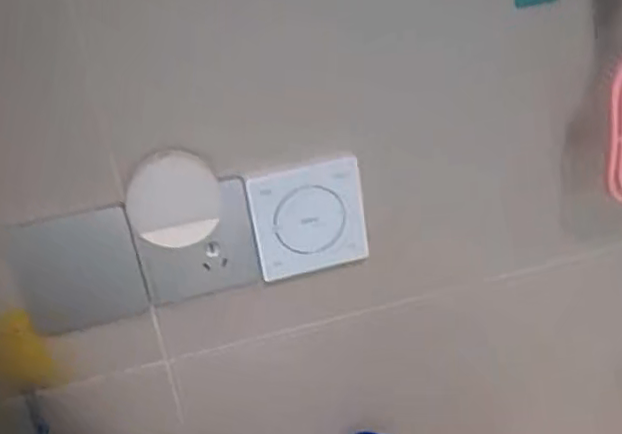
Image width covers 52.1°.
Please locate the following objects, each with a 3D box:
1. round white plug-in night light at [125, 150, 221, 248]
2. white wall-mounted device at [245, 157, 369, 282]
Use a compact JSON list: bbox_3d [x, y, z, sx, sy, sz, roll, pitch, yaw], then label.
[{"bbox_3d":[-0.099,-0.014,0.455,0.063,0.061,0.034,-12,24,-14],"label":"round white plug-in night light"},{"bbox_3d":[0.000,0.002,0.498,0.094,0.084,0.018,-16,25,-21],"label":"white wall-mounted device"}]

